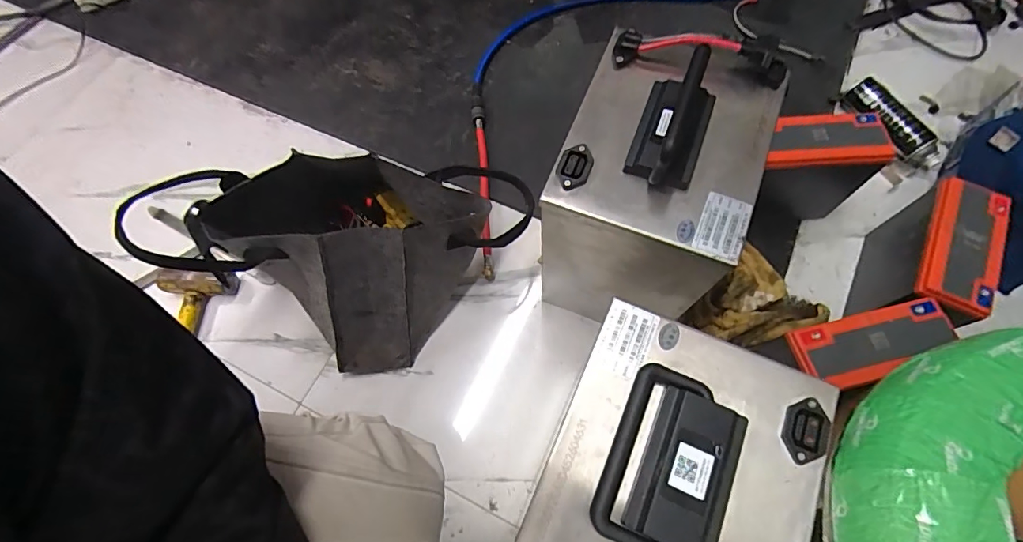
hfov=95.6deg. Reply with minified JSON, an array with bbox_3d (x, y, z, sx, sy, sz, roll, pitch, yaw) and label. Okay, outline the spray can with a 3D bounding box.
[{"bbox_3d":[0.661,-0.252,0.812,0.062,0.056,0.188,-23,68,-7],"label":"spray can"}]

